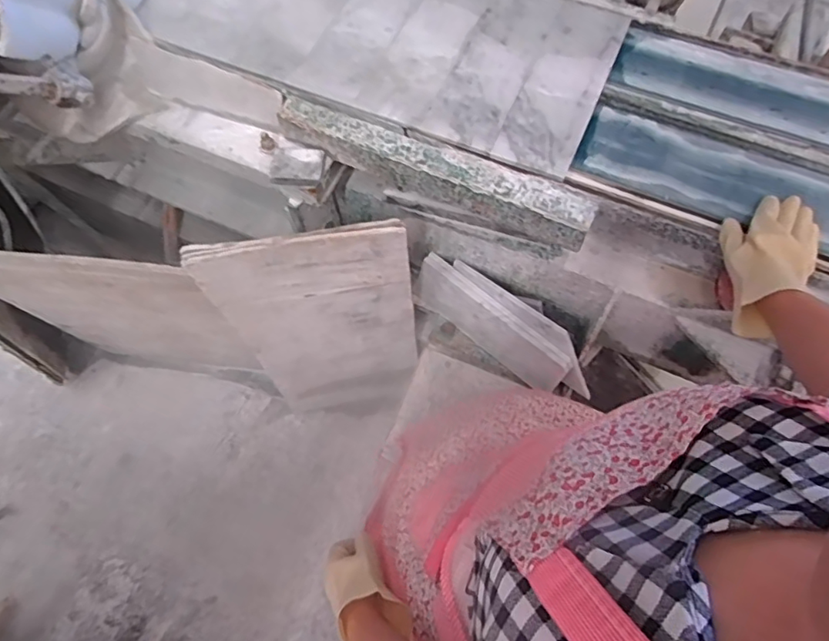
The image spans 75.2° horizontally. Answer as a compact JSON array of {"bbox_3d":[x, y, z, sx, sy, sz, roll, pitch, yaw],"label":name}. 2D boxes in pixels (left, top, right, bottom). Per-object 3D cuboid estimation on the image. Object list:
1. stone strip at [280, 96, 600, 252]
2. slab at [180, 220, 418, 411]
[{"bbox_3d":[0.021,-0.203,0.730,0.442,0.058,0.055,23,71,11],"label":"stone strip"},{"bbox_3d":[-0.154,0.022,0.993,0.305,0.595,0.029,-10,65,-3],"label":"slab"}]

